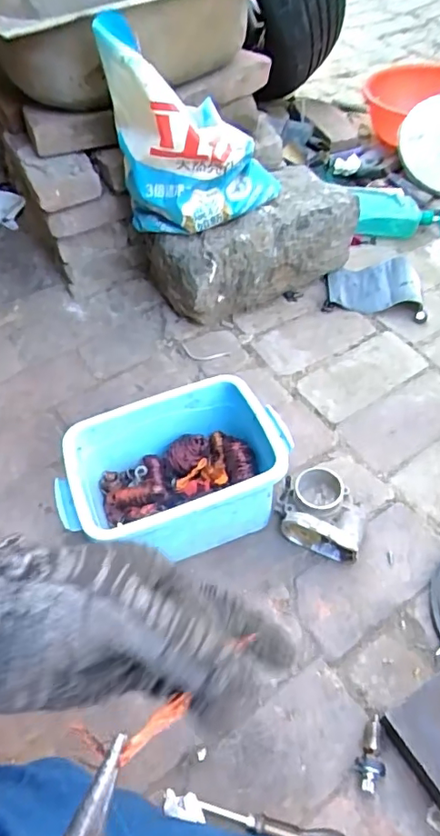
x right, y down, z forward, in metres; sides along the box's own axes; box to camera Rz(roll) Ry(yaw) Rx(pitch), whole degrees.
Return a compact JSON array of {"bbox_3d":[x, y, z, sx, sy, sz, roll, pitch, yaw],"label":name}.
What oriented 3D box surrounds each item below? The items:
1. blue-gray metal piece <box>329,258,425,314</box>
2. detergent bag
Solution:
[{"bbox_3d":[0.299,-0.265,1.055,0.167,0.032,0.130,-1,52,4],"label":"blue-gray metal piece"},{"bbox_3d":[-0.039,-0.453,0.859,0.263,0.259,0.138,-4,52,2],"label":"detergent bag"}]

